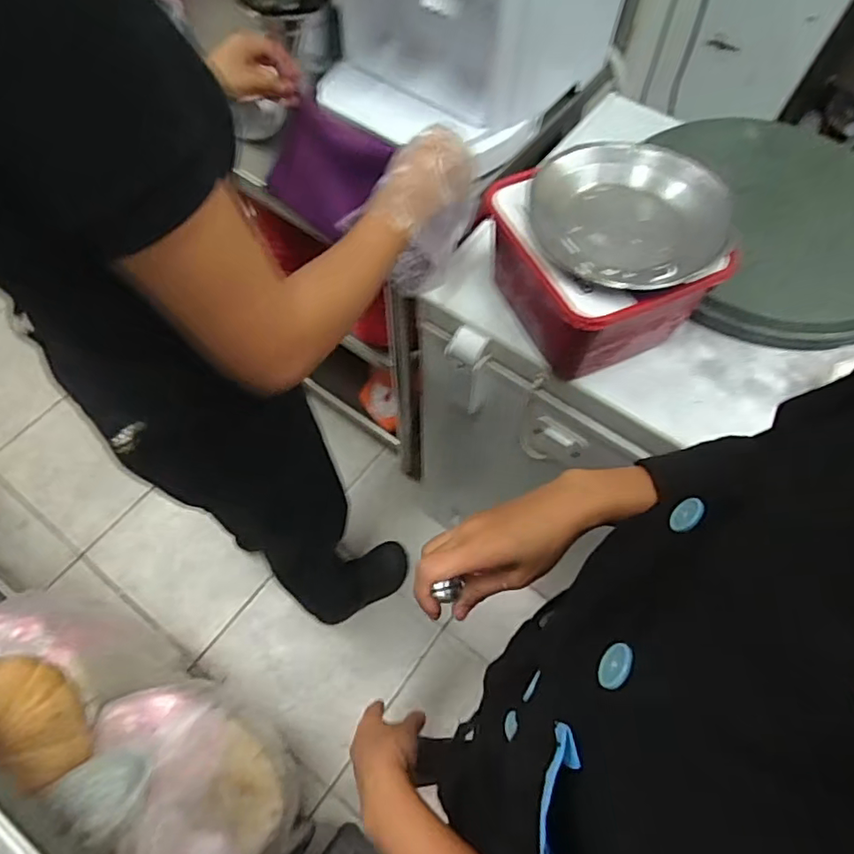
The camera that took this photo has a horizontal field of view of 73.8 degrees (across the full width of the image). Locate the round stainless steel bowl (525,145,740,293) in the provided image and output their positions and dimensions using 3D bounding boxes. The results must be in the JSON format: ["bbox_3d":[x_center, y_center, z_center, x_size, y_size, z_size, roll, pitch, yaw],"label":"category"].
[{"bbox_3d":[0.197,-0.212,0.570,0.184,0.046,0.182,1,62,-1],"label":"round stainless steel bowl"}]

